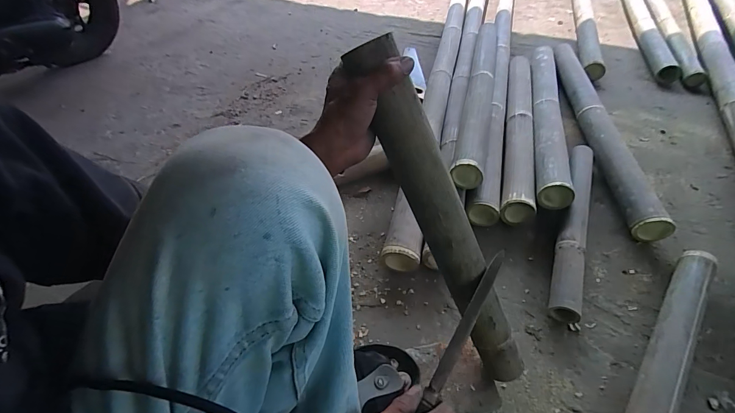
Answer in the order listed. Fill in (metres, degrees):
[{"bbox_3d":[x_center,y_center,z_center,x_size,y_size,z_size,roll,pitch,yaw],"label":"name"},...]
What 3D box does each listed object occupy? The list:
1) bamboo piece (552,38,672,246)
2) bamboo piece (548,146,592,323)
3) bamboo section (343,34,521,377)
[{"bbox_3d":[0.739,-0.306,1.159,0.088,0.088,1.021,5,47,7],"label":"bamboo piece"},{"bbox_3d":[0.510,0.029,0.859,0.070,0.062,0.558,18,50,18],"label":"bamboo piece"},{"bbox_3d":[0.112,0.053,0.468,0.063,0.542,0.050,2,37,50],"label":"bamboo section"}]

